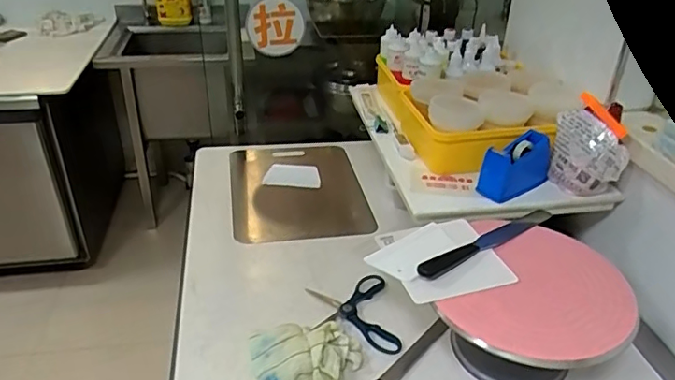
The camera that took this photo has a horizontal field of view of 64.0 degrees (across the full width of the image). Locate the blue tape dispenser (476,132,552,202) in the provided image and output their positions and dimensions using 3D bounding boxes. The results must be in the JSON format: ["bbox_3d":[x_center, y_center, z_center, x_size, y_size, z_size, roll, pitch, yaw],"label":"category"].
[{"bbox_3d":[0.316,-0.039,0.950,0.137,0.097,0.051,-16,36,-26],"label":"blue tape dispenser"}]

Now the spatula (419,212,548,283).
[{"bbox_3d":[0.243,0.074,0.856,0.308,0.013,0.033,-22,42,-31],"label":"spatula"}]

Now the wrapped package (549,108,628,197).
[{"bbox_3d":[0.436,-0.063,0.941,0.123,0.113,0.082,18,35,24],"label":"wrapped package"}]

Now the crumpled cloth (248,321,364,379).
[{"bbox_3d":[-0.044,0.247,0.804,0.163,0.043,0.120,-6,36,-13],"label":"crumpled cloth"}]

